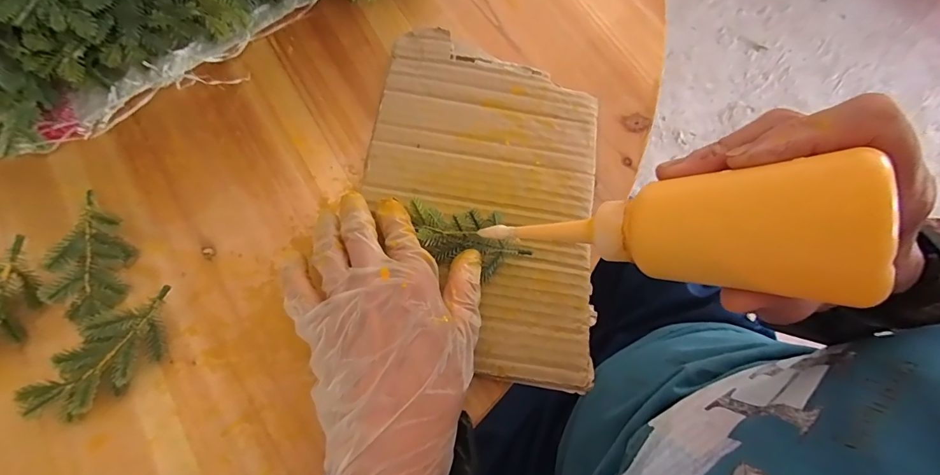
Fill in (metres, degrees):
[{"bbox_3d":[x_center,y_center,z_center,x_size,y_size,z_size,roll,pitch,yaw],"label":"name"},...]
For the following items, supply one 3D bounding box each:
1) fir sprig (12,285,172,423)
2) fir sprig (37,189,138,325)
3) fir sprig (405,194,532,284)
[{"bbox_3d":[-0.213,0.071,0.249,0.037,0.025,0.089,32,72,8],"label":"fir sprig"},{"bbox_3d":[-0.242,0.011,0.271,0.037,0.022,0.082,-4,71,-4],"label":"fir sprig"},{"bbox_3d":[-0.002,-0.002,0.282,0.083,0.017,0.043,19,71,-5],"label":"fir sprig"}]

